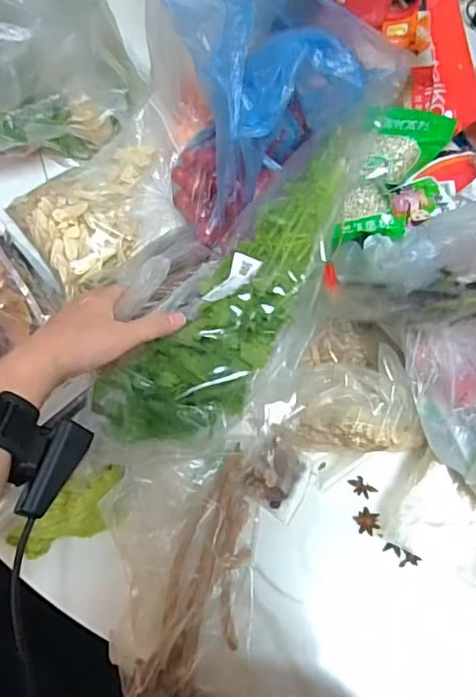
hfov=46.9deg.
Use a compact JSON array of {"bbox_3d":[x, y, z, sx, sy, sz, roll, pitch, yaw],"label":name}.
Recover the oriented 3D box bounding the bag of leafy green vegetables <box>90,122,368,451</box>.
[{"bbox_3d":[0.021,-0.056,0.505,0.113,0.084,0.360,29,72,14],"label":"bag of leafy green vegetables"}]

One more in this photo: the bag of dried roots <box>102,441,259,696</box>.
[{"bbox_3d":[-0.044,0.204,0.502,0.134,0.031,0.213,-2,74,-16],"label":"bag of dried roots"}]

